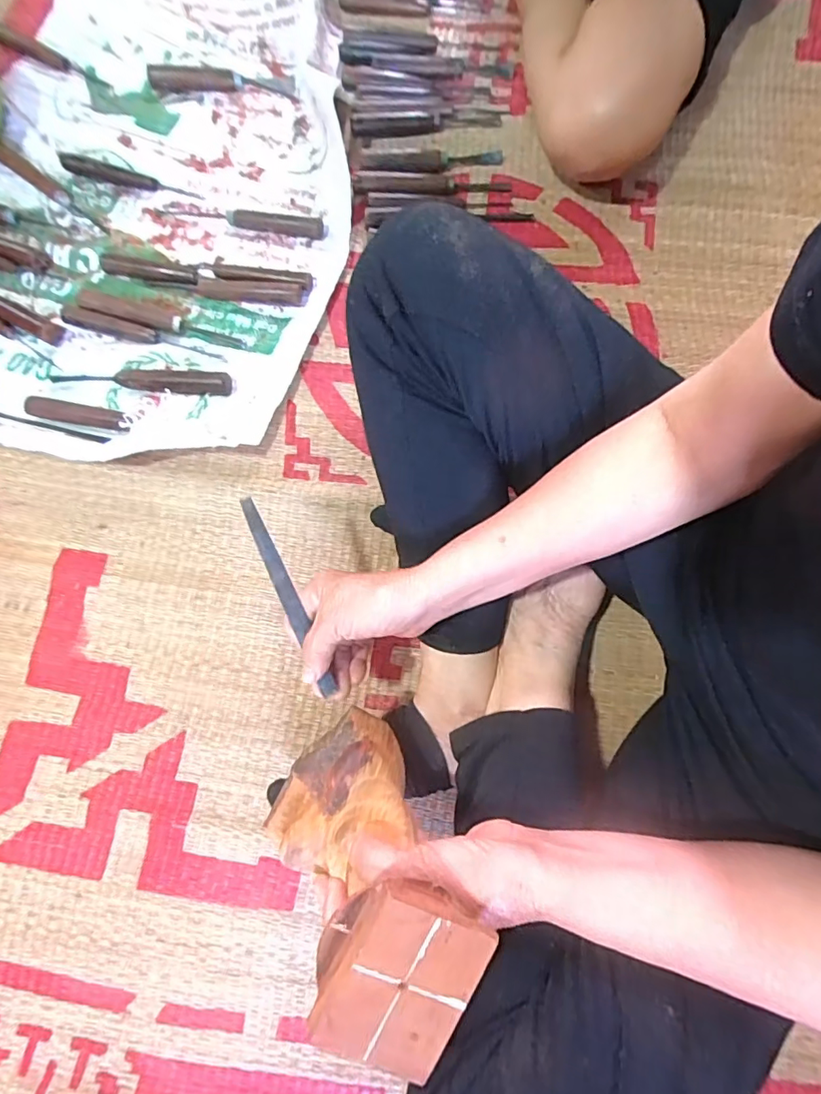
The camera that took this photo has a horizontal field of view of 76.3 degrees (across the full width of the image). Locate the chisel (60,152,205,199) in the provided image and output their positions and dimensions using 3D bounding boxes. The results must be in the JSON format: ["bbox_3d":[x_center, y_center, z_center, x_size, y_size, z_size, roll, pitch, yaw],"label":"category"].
[{"bbox_3d":[-0.319,-0.417,0.591,0.162,0.010,0.020,14,80,3],"label":"chisel"}]

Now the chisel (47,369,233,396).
[{"bbox_3d":[-0.280,-0.173,0.542,0.183,0.013,0.024,0,79,0],"label":"chisel"}]

